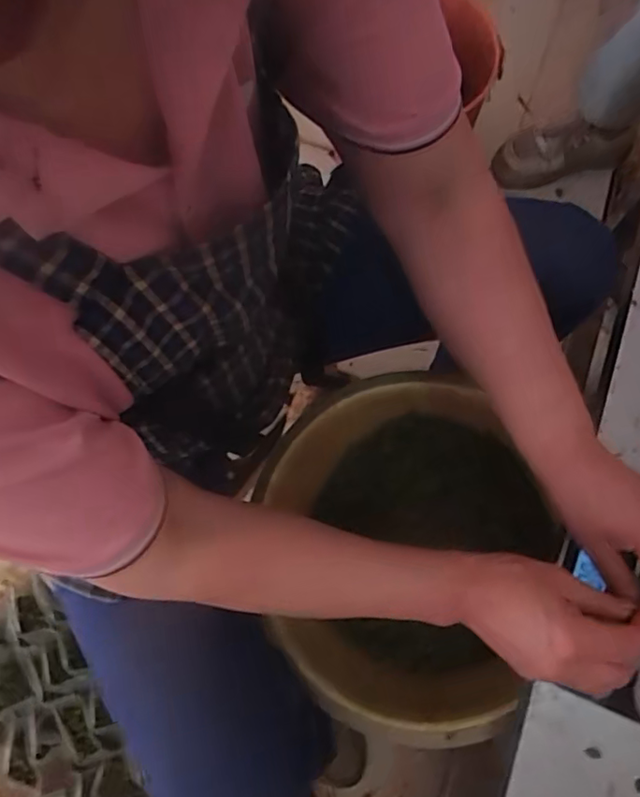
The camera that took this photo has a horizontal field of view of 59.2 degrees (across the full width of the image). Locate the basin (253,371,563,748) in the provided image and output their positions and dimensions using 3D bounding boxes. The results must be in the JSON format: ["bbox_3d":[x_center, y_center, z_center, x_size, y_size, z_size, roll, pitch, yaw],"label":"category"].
[{"bbox_3d":[0.093,0.146,0.627,0.296,0.127,0.318,0,77,1],"label":"basin"}]

